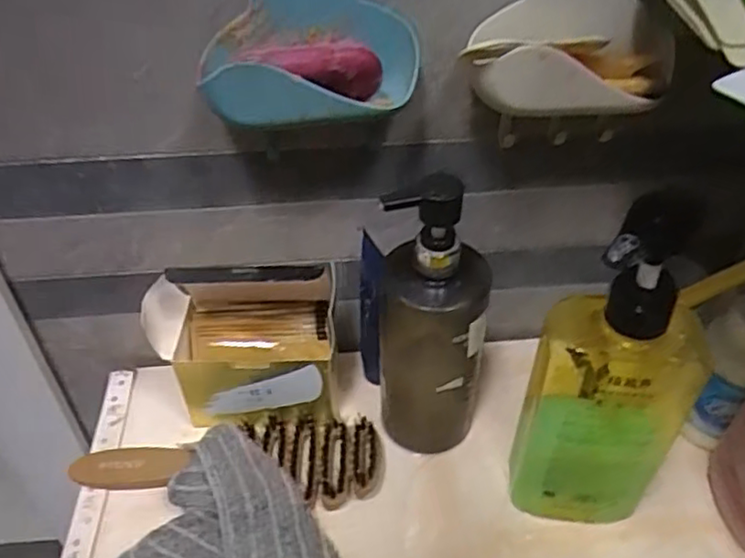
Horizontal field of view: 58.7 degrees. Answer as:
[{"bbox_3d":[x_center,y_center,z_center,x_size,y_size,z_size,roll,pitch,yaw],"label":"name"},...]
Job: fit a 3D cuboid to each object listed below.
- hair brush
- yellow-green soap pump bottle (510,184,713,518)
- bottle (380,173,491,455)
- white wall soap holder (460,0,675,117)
[{"bbox_3d":[-0.098,0.120,0.463,0.209,0.034,0.060,4,42,5],"label":"hair brush"},{"bbox_3d":[0.129,0.063,0.369,0.085,0.246,0.060,18,45,19],"label":"yellow-green soap pump bottle"},{"bbox_3d":[0.037,0.033,0.425,0.068,0.214,0.054,5,42,6],"label":"bottle"},{"bbox_3d":[0.112,-0.132,0.368,0.123,0.070,0.046,-6,42,-6],"label":"white wall soap holder"}]

